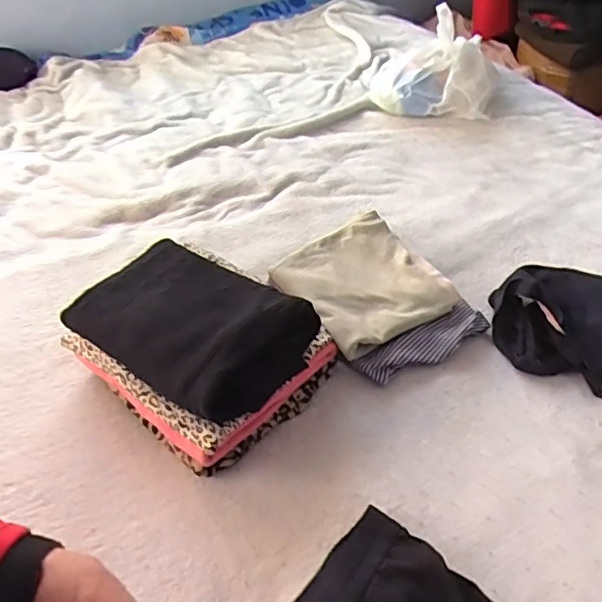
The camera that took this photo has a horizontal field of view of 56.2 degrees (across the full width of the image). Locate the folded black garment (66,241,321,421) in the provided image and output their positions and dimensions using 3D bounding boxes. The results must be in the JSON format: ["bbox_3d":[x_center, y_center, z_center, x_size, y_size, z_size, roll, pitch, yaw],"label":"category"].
[{"bbox_3d":[-0.121,0.018,0.624,0.246,0.063,0.170,28,52,28],"label":"folded black garment"}]

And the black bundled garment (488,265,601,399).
[{"bbox_3d":[0.346,0.018,0.674,0.217,0.061,0.184,15,50,19],"label":"black bundled garment"}]

